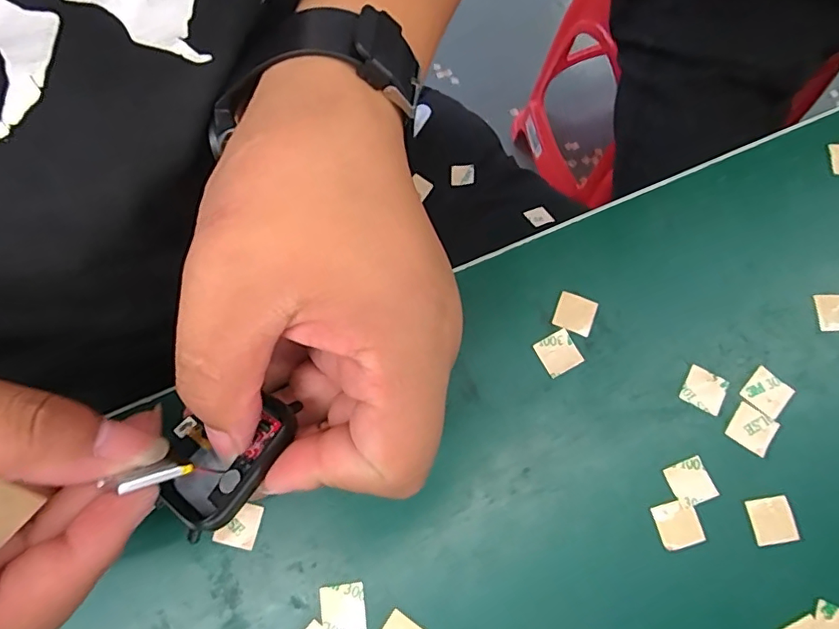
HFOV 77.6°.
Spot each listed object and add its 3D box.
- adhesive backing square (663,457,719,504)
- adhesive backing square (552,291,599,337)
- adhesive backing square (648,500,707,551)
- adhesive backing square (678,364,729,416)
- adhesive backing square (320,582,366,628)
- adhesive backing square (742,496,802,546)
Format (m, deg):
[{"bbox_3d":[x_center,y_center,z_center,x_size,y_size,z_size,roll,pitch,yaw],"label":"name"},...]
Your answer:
[{"bbox_3d":[0.100,0.062,0.193,0.015,0.004,0.015,-20,72,-3],"label":"adhesive backing square"},{"bbox_3d":[0.063,0.000,0.212,0.015,0.004,0.016,19,73,7],"label":"adhesive backing square"},{"bbox_3d":[0.093,0.076,0.189,0.015,0.004,0.016,-16,73,0],"label":"adhesive backing square"},{"bbox_3d":[0.110,0.029,0.202,0.015,0.004,0.014,27,81,10],"label":"adhesive backing square"},{"bbox_3d":[-0.027,0.103,0.183,0.015,0.004,0.015,-8,73,-1],"label":"adhesive backing square"},{"bbox_3d":[0.127,0.074,0.189,0.015,0.004,0.016,-12,73,6],"label":"adhesive backing square"}]

